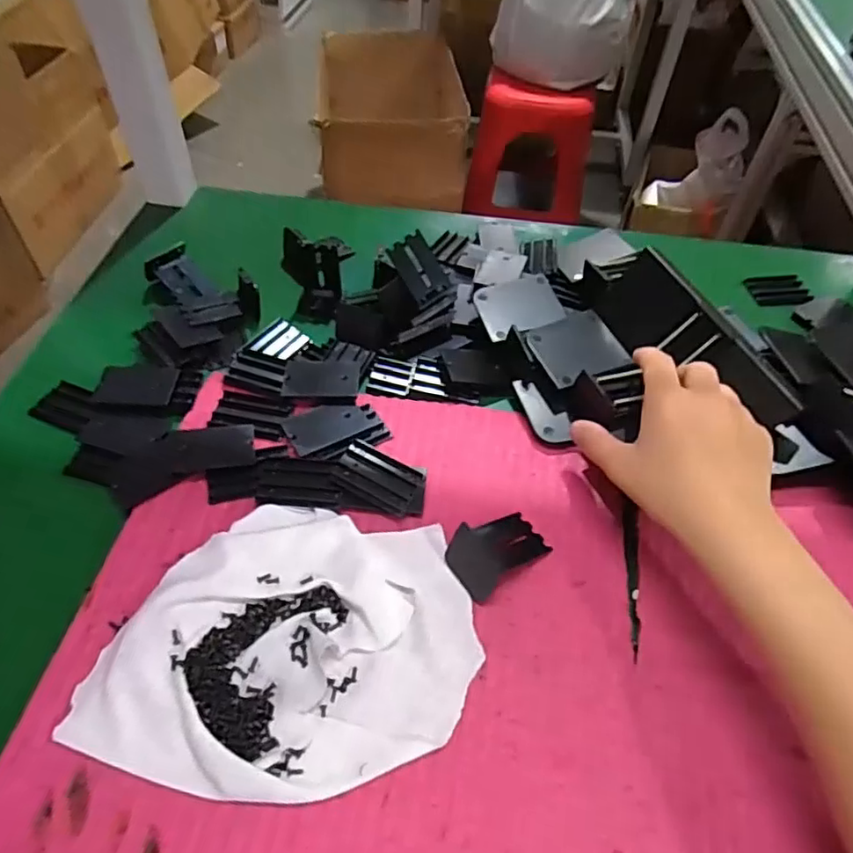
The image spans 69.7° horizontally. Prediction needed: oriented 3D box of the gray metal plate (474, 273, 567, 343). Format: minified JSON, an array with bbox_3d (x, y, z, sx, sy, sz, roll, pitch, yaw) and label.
[{"bbox_3d":[0.077,-0.101,0.506,0.068,0.006,0.069,-10,53,-9],"label":"gray metal plate"}]

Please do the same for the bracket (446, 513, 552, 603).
[{"bbox_3d":[0.044,0.072,0.373,0.061,0.025,0.036,-30,58,-23],"label":"bracket"}]

